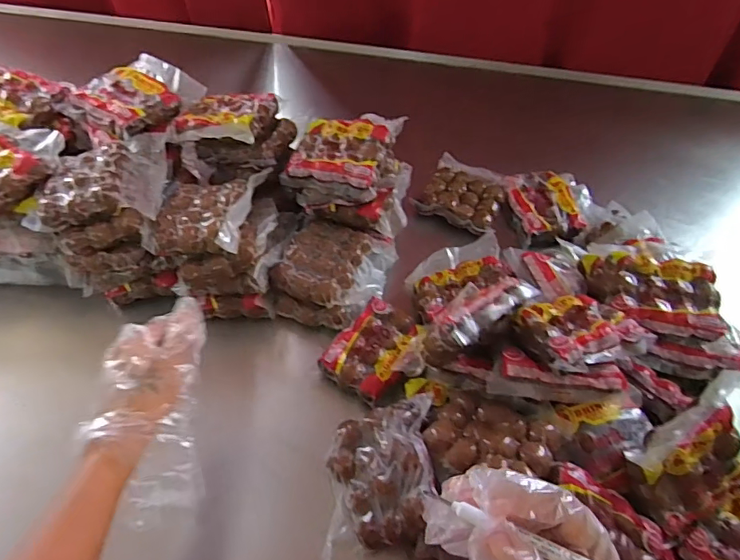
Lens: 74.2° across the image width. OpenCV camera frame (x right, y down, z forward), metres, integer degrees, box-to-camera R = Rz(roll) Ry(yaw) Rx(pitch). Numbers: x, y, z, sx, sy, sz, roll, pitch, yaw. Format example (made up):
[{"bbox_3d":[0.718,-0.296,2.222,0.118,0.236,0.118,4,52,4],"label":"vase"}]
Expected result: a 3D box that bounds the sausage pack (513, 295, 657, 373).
[{"bbox_3d":[0.219,0.051,0.519,0.123,0.029,0.099,-17,35,-24],"label":"sausage pack"}]

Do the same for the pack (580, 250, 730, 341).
[{"bbox_3d":[0.332,0.009,0.574,0.137,0.044,0.109,13,55,8],"label":"pack"}]

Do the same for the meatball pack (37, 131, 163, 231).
[{"bbox_3d":[-0.318,-0.123,0.591,0.123,0.043,0.131,-7,55,-6],"label":"meatball pack"}]

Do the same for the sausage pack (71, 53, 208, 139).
[{"bbox_3d":[-0.320,-0.256,0.671,0.123,0.033,0.136,28,59,18],"label":"sausage pack"}]

